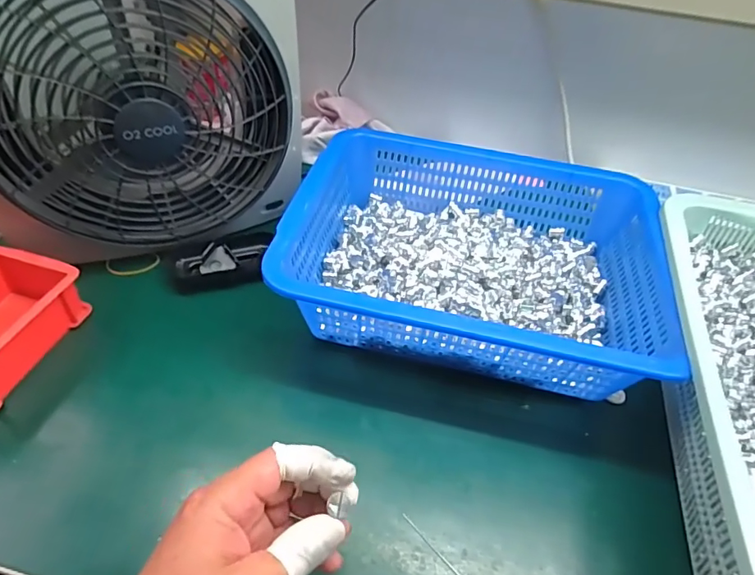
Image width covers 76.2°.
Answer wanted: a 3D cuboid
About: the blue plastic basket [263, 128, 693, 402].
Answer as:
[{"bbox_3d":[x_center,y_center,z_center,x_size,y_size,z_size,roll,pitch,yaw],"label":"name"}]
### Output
[{"bbox_3d":[0.092,-0.034,0.475,0.333,0.087,0.265,13,47,7],"label":"blue plastic basket"}]

